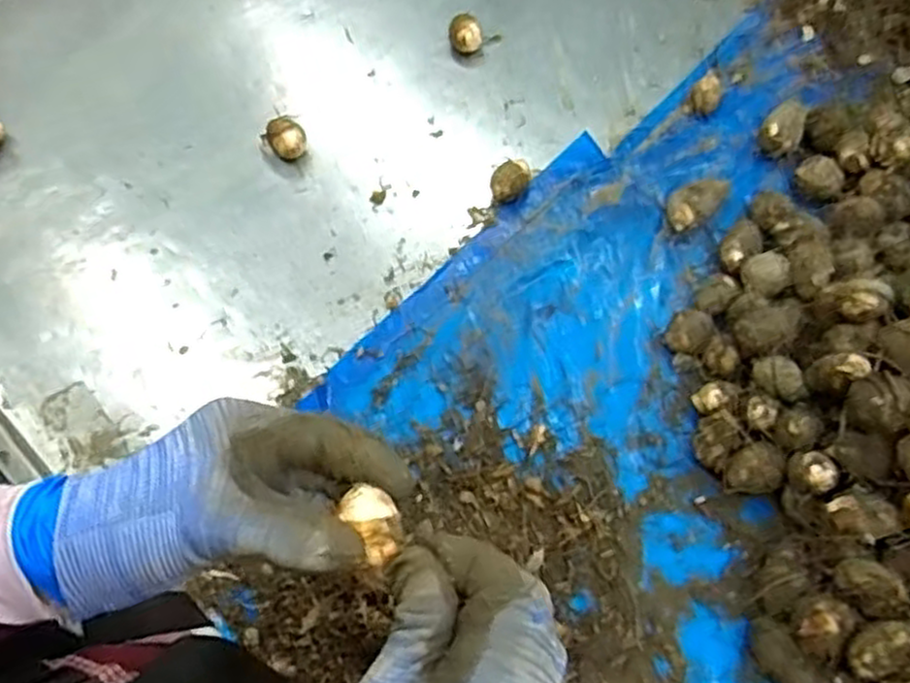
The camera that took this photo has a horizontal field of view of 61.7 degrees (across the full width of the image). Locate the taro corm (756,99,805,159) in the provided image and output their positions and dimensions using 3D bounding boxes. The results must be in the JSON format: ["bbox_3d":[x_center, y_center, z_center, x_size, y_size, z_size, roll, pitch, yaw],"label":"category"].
[{"bbox_3d":[0.308,-0.197,0.718,0.037,0.040,0.051,29,71,14],"label":"taro corm"}]

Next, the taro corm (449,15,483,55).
[{"bbox_3d":[0.011,-0.314,0.785,0.032,0.029,0.035,-3,67,0],"label":"taro corm"}]

